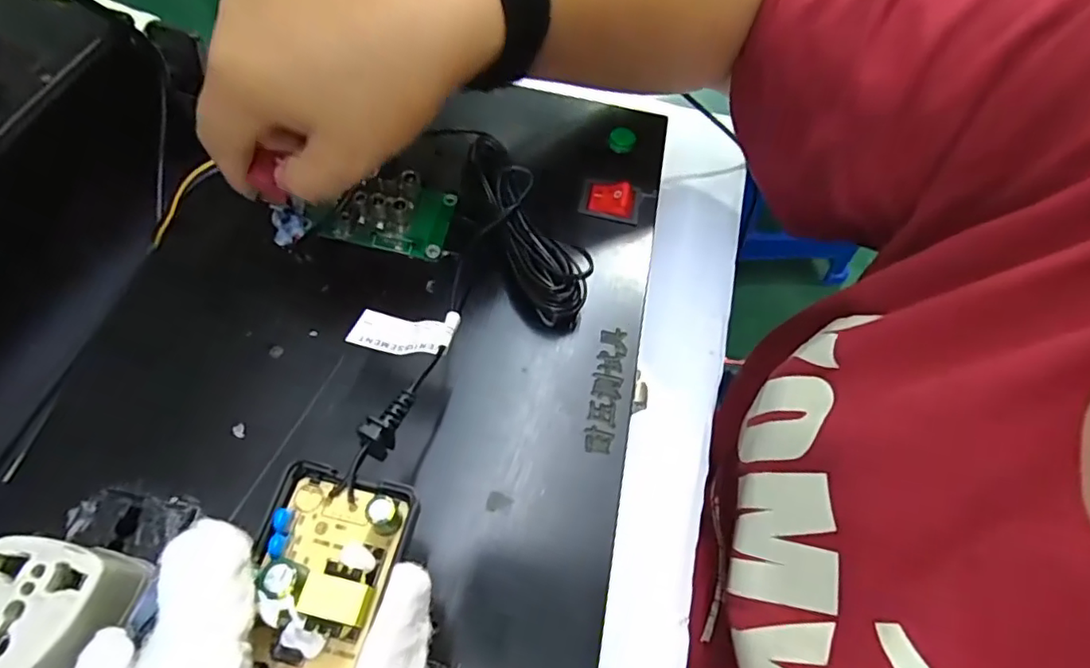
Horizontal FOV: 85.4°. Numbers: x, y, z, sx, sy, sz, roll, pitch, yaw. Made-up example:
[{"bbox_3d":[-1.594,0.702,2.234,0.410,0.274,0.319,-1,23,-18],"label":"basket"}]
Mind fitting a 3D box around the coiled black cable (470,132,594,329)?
[{"bbox_3d":[-0.006,-0.050,0.283,0.035,0.026,0.102,-16,64,-12],"label":"coiled black cable"}]

